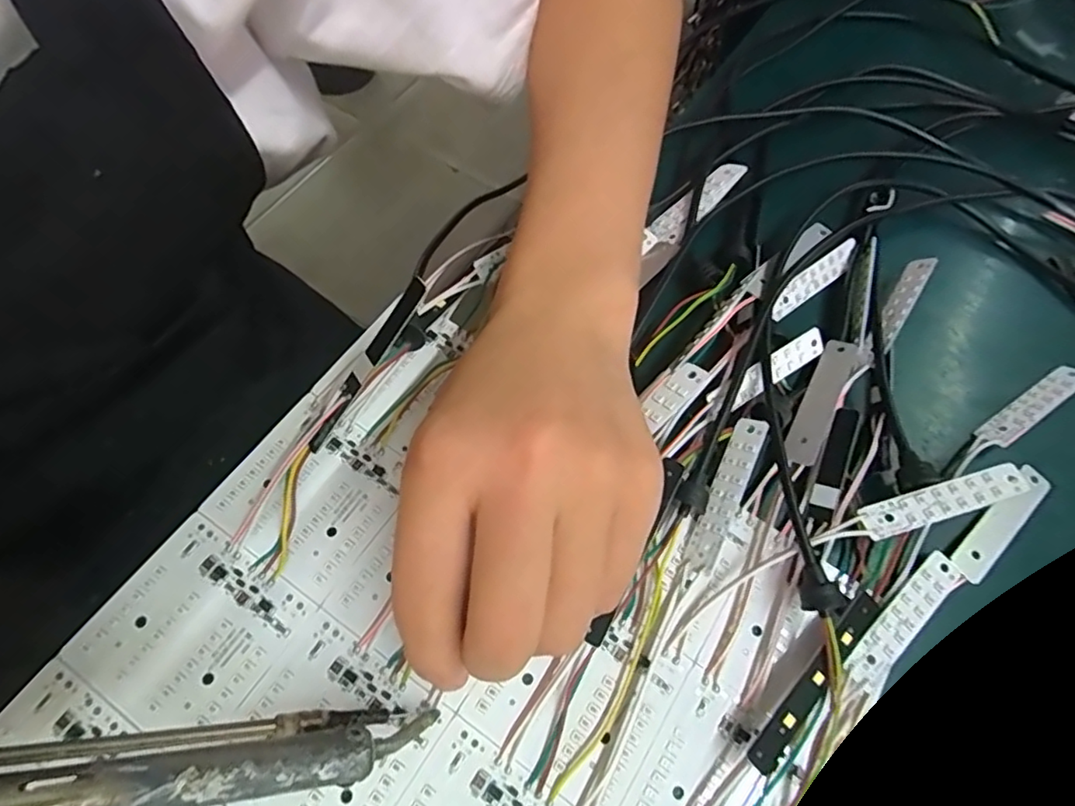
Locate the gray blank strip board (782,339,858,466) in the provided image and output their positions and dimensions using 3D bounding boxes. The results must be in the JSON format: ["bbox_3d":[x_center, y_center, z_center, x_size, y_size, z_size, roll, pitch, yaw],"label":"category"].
[{"bbox_3d":[0.112,-0.001,0.234,0.012,0.005,0.059,28,67,11],"label":"gray blank strip board"}]

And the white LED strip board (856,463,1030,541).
[{"bbox_3d":[0.144,0.035,0.212,0.059,0.004,0.012,-17,69,-1],"label":"white LED strip board"}]

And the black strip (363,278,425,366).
[{"bbox_3d":[-0.046,-0.026,0.193,0.006,0.004,0.031,39,103,13],"label":"black strip"}]

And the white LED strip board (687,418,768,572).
[{"bbox_3d":[0.068,0.033,0.215,0.013,0.004,0.058,14,73,37],"label":"white LED strip board"}]

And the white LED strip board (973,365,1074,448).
[{"bbox_3d":[0.204,0.001,0.244,0.060,0.004,0.011,-30,50,-15],"label":"white LED strip board"}]

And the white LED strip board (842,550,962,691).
[{"bbox_3d":[0.125,0.075,0.204,0.061,0.004,0.012,-37,72,-17],"label":"white LED strip board"}]

